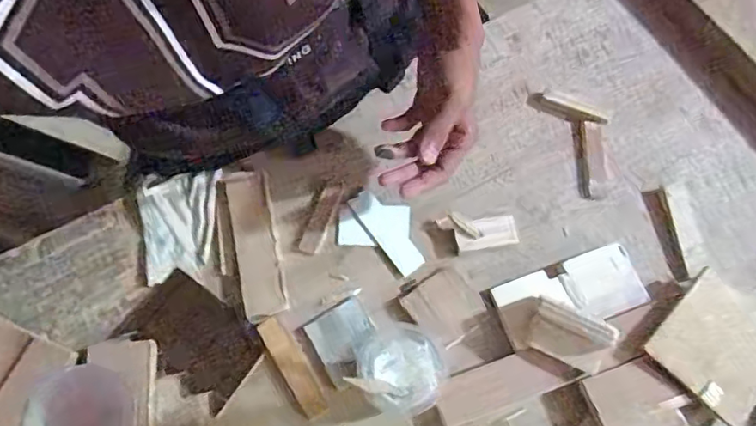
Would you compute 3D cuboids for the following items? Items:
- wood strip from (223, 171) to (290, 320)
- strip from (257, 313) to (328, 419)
[{"bbox_3d":[-0.127,0.027,0.582,0.044,0.016,0.157,-13,66,-5],"label":"wood strip"},{"bbox_3d":[-0.080,0.144,0.533,0.026,0.006,0.100,-31,68,-13],"label":"strip"}]

